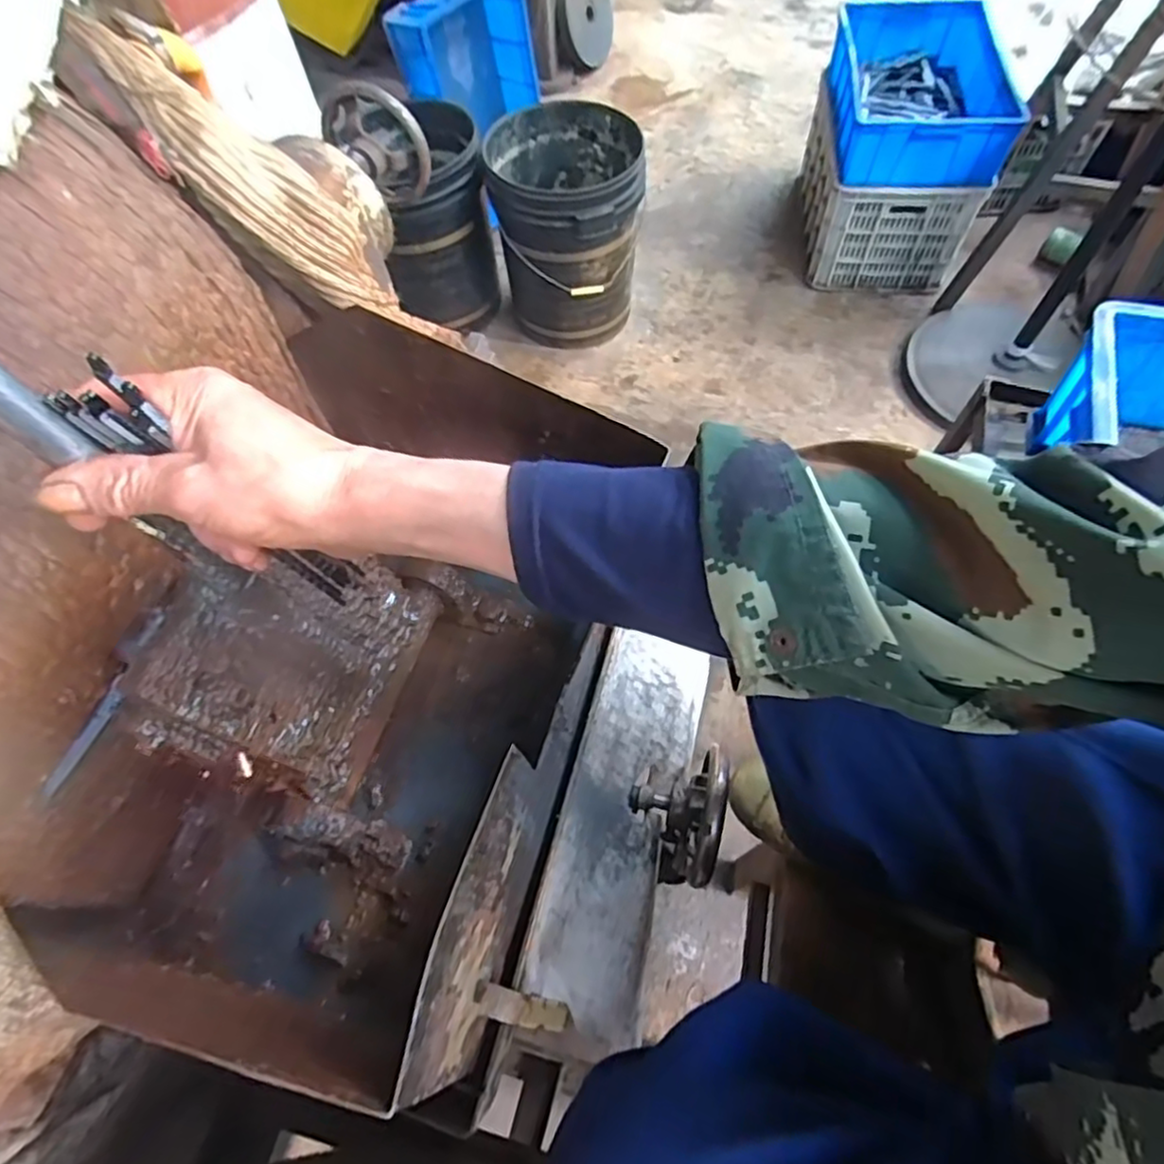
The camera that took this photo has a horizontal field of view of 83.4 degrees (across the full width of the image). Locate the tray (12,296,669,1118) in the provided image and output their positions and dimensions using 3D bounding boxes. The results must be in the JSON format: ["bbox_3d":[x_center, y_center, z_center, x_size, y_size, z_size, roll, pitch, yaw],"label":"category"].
[{"bbox_3d":[-0.138,0.071,0.443,0.282,0.206,0.412,18,64,12],"label":"tray"}]

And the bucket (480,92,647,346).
[{"bbox_3d":[-0.033,-0.845,1.603,0.330,0.430,0.369,-4,62,0],"label":"bucket"}]

